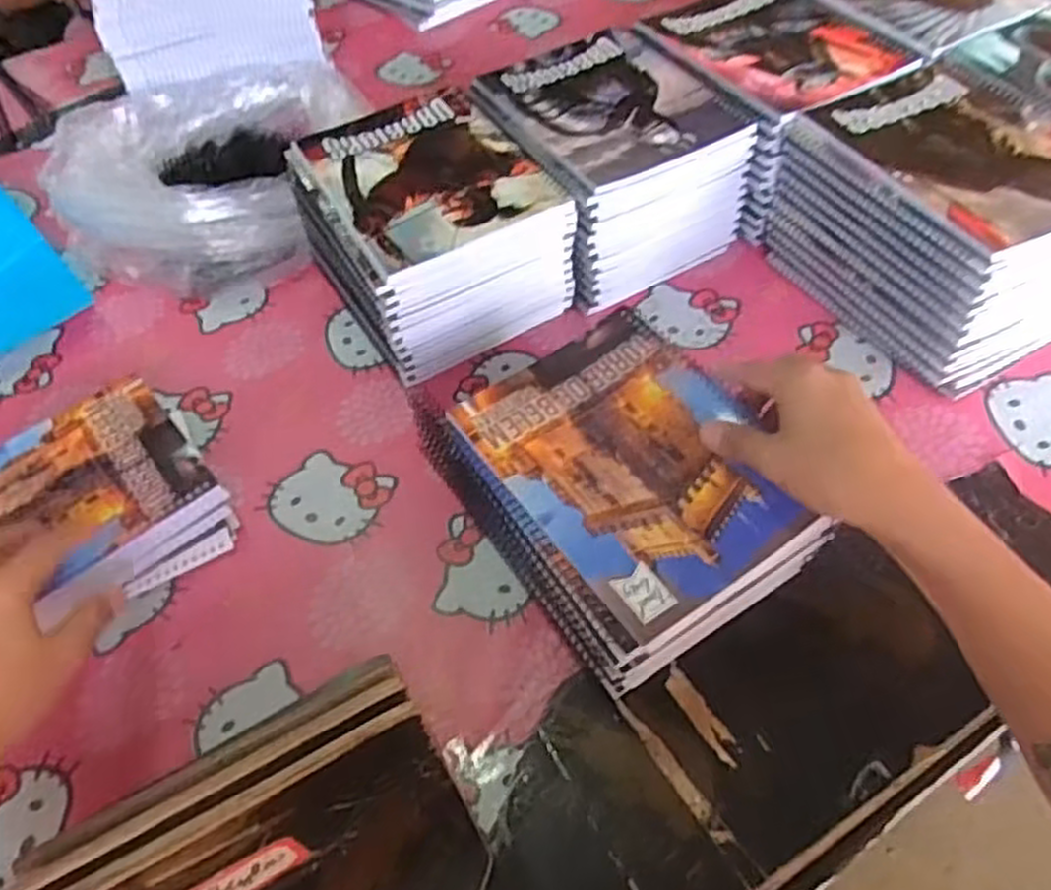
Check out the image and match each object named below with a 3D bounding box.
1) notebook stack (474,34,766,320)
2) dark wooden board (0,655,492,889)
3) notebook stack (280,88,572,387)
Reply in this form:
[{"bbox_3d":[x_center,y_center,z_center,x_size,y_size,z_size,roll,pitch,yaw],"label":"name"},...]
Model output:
[{"bbox_3d":[0.072,-0.241,0.688,0.163,0.120,0.195,-24,53,-12],"label":"notebook stack"},{"bbox_3d":[-0.116,0.210,0.356,0.194,0.119,0.092,-26,54,-14],"label":"dark wooden board"},{"bbox_3d":[-0.073,-0.170,0.644,0.163,0.121,0.196,-26,54,-14],"label":"notebook stack"}]

